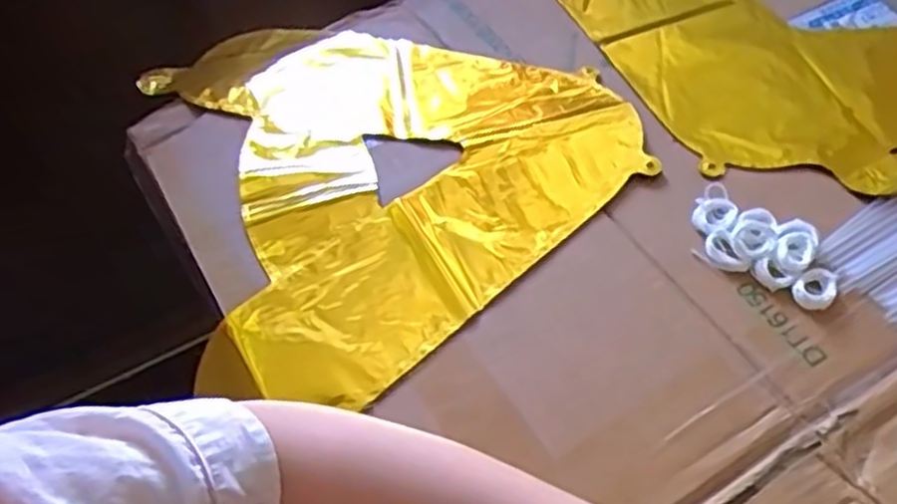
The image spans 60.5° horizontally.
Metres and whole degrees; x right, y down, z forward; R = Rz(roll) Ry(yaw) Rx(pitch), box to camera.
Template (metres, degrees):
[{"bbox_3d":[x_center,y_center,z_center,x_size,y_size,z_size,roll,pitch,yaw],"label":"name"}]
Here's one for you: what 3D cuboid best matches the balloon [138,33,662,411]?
[{"bbox_3d":[-0.041,-0.077,0.563,0.315,0.023,0.346,-20,54,-7],"label":"balloon"}]

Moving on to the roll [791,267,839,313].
[{"bbox_3d":[0.220,0.022,0.459,0.030,0.008,0.022,-38,60,-22],"label":"roll"}]

